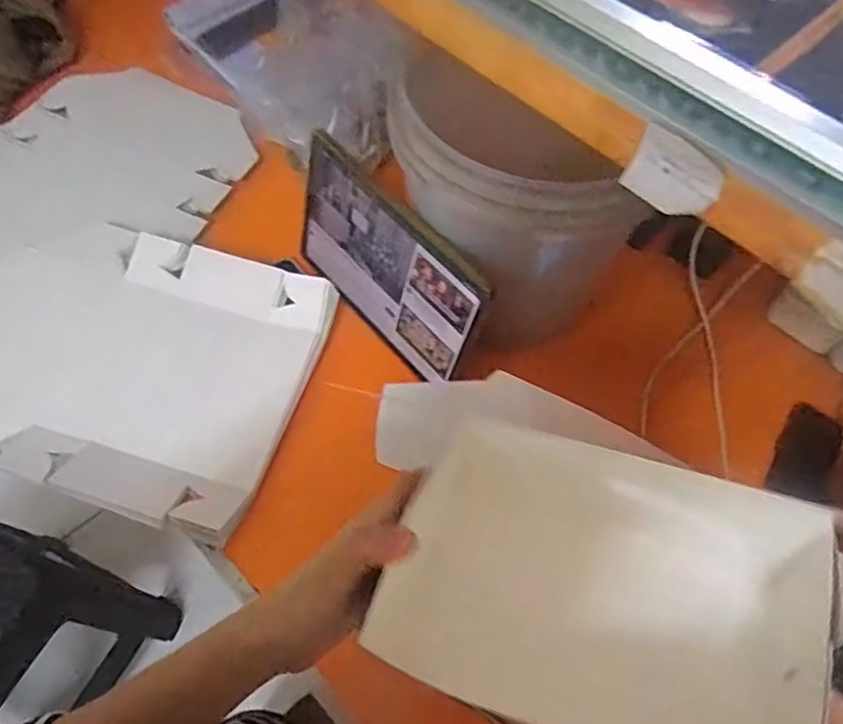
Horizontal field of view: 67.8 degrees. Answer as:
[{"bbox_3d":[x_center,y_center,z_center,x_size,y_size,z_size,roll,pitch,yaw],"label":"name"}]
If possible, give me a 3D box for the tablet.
[{"bbox_3d":[-0.037,-0.095,0.622,0.012,0.157,0.246,-29,66,-36],"label":"tablet"}]

